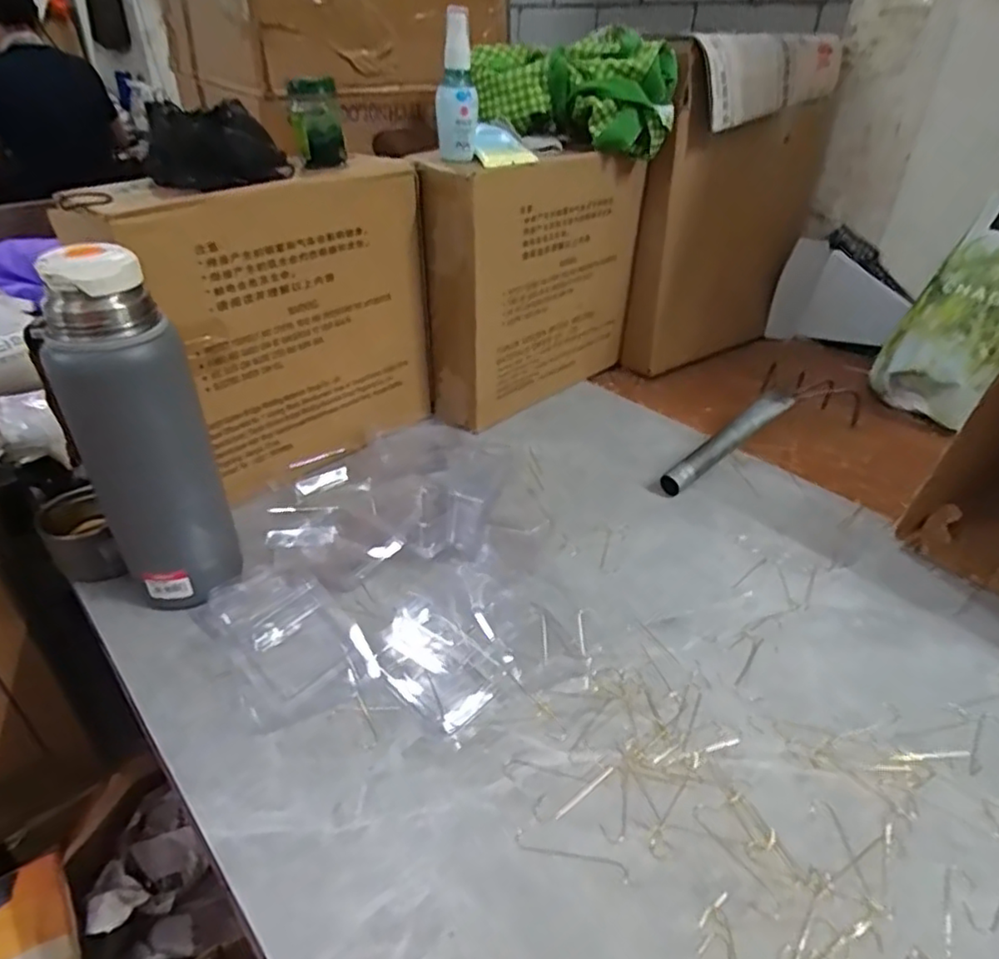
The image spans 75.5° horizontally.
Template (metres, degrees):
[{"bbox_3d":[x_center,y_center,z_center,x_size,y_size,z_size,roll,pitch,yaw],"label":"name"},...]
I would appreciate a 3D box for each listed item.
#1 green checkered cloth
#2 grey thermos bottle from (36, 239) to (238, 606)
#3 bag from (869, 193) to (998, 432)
[{"bbox_3d":[0.081,-0.416,0.695,0.209,0.096,0.096,13,37,17],"label":"green checkered cloth"},{"bbox_3d":[-0.246,-0.021,0.450,0.062,0.258,0.068,26,41,30],"label":"grey thermos bottle"},{"bbox_3d":[0.577,-0.221,0.738,0.085,0.331,0.129,9,28,-32],"label":"bag"}]

